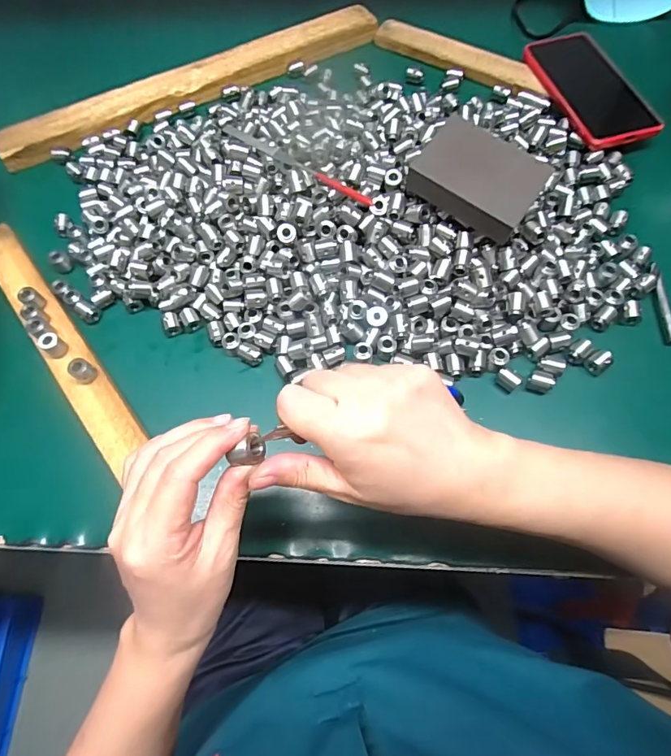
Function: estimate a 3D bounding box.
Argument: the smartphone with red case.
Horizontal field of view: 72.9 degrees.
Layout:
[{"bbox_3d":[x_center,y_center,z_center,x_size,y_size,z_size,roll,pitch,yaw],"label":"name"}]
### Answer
[{"bbox_3d":[0.270,-0.304,0.475,0.083,0.016,0.167,-13,68,-2],"label":"smartphone with red case"}]

